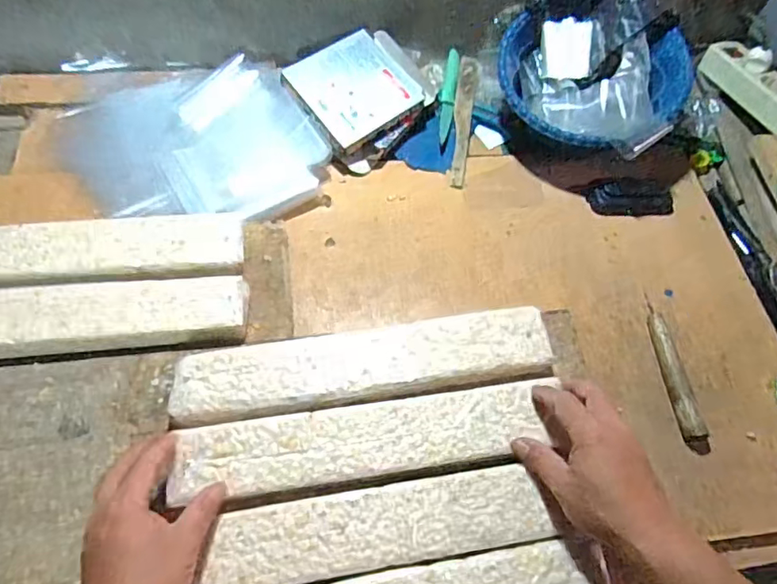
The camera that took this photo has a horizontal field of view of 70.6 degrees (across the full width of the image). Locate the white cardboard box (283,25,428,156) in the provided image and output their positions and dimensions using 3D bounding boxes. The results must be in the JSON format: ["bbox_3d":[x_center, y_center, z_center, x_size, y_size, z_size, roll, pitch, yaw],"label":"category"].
[{"bbox_3d":[-0.048,-0.271,0.733,0.140,0.018,0.140,-36,80,-17],"label":"white cardboard box"}]

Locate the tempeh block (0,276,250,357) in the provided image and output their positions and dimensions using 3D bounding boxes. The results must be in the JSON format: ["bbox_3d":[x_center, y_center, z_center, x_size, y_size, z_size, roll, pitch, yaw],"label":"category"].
[{"bbox_3d":[-0.339,0.029,0.555,0.372,0.028,0.075,-5,64,-6],"label":"tempeh block"}]

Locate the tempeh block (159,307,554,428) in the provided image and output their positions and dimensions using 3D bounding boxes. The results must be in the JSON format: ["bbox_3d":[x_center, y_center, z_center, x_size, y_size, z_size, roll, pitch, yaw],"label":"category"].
[{"bbox_3d":[-0.021,0.072,0.544,0.361,0.027,0.073,-7,65,-7],"label":"tempeh block"}]

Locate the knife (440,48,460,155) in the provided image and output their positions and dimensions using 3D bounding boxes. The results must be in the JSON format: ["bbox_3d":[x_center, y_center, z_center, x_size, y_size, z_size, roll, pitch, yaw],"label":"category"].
[{"bbox_3d":[0.084,-0.276,0.783,0.020,0.018,0.175,9,64,1],"label":"knife"}]

